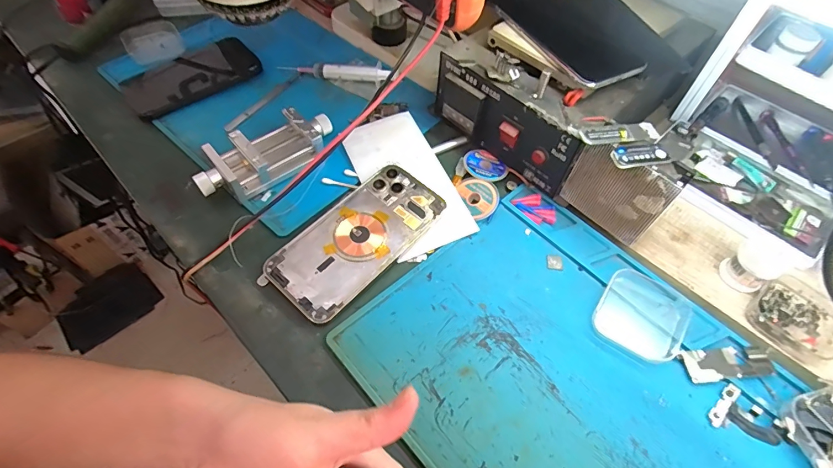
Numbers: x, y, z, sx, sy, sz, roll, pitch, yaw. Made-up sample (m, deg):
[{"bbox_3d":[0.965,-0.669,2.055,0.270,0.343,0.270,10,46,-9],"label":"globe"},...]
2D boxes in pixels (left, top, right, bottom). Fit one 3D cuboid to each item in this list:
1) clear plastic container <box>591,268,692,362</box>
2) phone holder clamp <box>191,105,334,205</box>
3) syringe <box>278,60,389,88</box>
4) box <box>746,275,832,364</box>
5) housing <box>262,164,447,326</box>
[{"bbox_3d":[0.183,0.064,0.338,0.066,0.013,0.067,26,59,15],"label":"clear plastic container"},{"bbox_3d":[-0.145,-0.078,0.410,0.136,0.035,0.054,-33,63,-21],"label":"phone holder clamp"},{"bbox_3d":[-0.097,-0.195,0.503,0.128,0.020,0.023,5,56,2],"label":"syringe"},{"bbox_3d":[0.319,0.069,0.345,0.060,0.023,0.067,-39,65,-24],"label":"box"},{"bbox_3d":[-0.050,0.002,0.372,0.078,0.015,0.159,37,62,21],"label":"housing"}]

